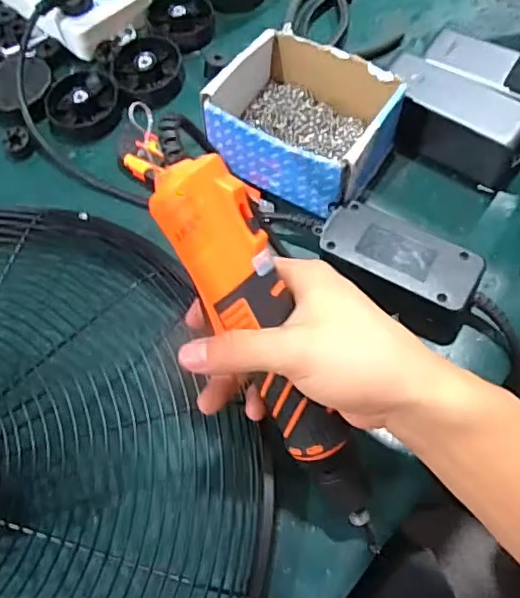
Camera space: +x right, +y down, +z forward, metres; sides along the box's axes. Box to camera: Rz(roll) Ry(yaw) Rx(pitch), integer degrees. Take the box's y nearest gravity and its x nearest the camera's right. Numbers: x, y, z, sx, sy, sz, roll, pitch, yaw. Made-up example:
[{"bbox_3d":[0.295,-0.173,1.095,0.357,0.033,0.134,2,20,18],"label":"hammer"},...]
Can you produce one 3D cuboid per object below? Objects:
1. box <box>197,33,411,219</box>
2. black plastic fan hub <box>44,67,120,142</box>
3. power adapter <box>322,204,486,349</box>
[{"bbox_3d":[0.038,-0.148,0.474,0.137,0.080,0.118,30,70,16],"label":"box"},{"bbox_3d":[-0.172,-0.192,0.542,0.068,0.024,0.080,-21,66,-7],"label":"black plastic fan hub"},{"bbox_3d":[0.108,-0.026,0.437,0.122,0.037,0.062,32,70,16],"label":"power adapter"}]

